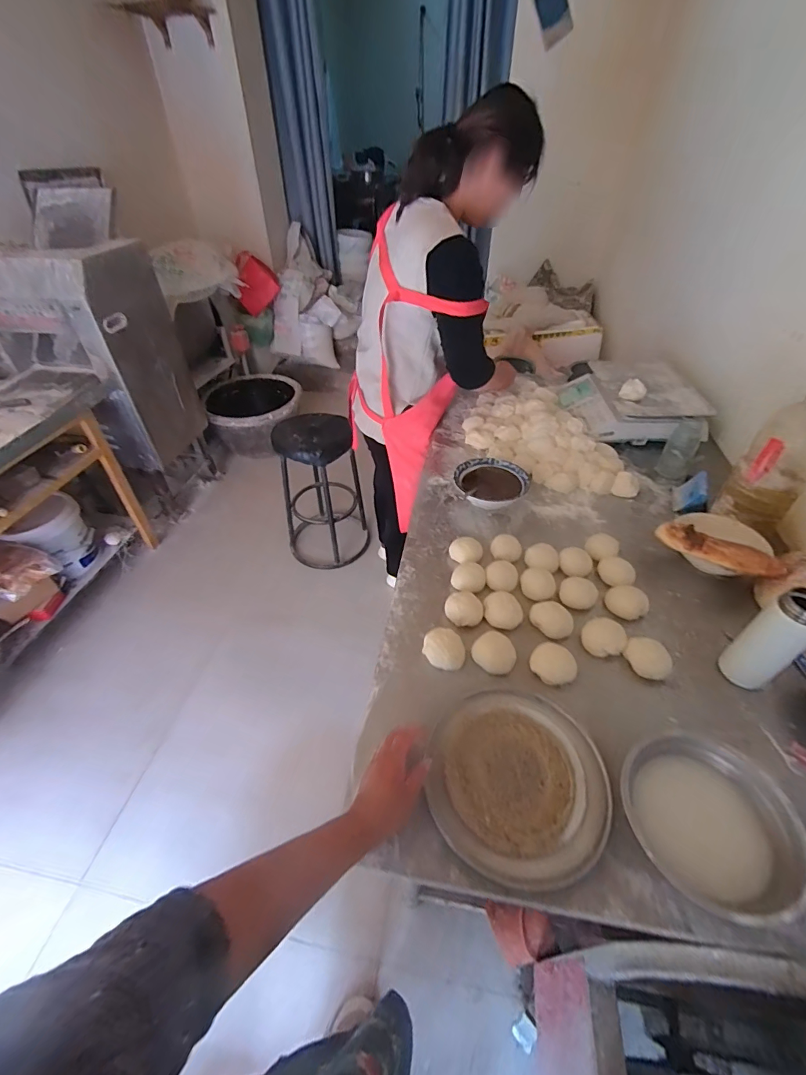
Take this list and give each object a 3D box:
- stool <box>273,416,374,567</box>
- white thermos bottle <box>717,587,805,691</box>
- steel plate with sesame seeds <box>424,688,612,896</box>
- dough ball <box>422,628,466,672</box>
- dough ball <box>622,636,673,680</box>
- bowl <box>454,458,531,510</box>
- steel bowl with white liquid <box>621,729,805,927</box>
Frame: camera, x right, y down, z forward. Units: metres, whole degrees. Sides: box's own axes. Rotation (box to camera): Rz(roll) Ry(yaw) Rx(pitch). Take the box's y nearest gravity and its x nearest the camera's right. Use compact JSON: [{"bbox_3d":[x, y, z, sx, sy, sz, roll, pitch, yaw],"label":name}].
[{"bbox_3d":[-0.350,-0.197,1.872,0.355,0.648,0.396,-14,45,-14],"label":"stool"},{"bbox_3d":[0.555,0.156,0.649,0.066,0.176,0.068,-21,47,-21],"label":"white thermos bottle"},{"bbox_3d":[0.152,0.317,0.577,0.226,0.015,0.230,0,44,0],"label":"steel plate with sesame seeds"},{"bbox_3d":[0.068,0.187,0.719,0.068,0.035,0.062,0,44,0],"label":"dough ball"},{"bbox_3d":[0.408,0.200,0.719,0.063,0.029,0.071,-34,53,-31],"label":"dough ball"},{"bbox_3d":[0.214,-0.129,1.055,0.179,0.048,0.163,-9,44,-9],"label":"bowl"},{"bbox_3d":[0.375,0.346,0.534,0.174,0.059,0.193,-16,46,-16],"label":"steel bowl with white liquid"}]

